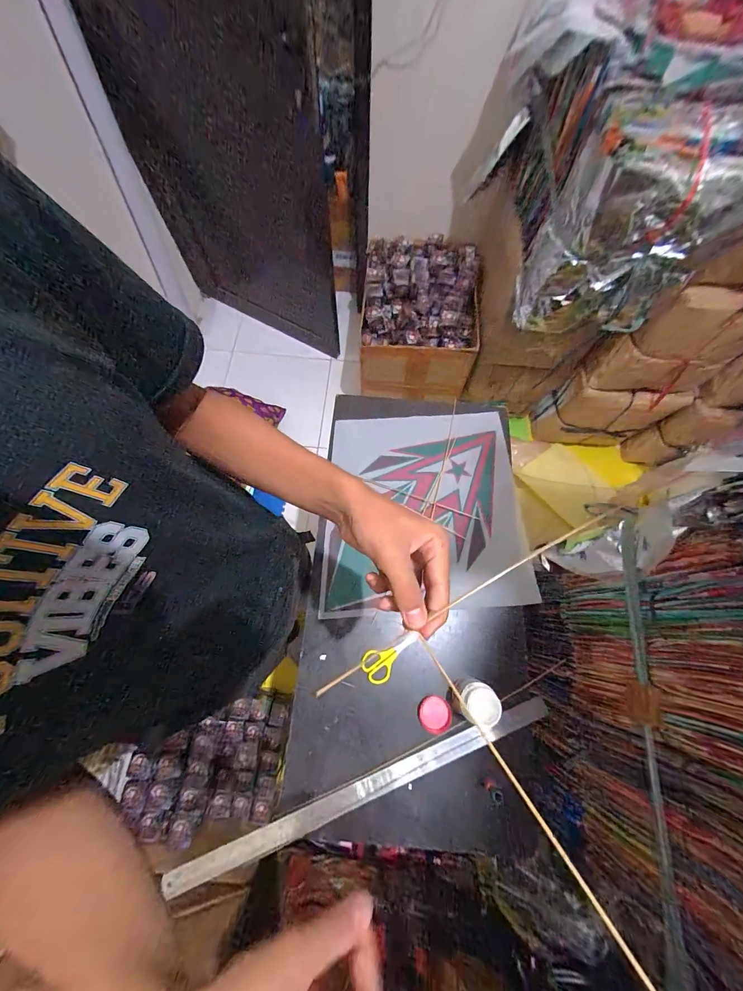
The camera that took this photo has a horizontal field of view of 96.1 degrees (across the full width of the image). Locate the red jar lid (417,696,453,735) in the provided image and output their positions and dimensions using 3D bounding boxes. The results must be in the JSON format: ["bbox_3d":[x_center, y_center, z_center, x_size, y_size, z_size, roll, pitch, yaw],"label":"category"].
[{"bbox_3d":[0.105,0.362,0.553,0.053,0.011,0.054,1,71,-2],"label":"red jar lid"}]

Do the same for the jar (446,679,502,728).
[{"bbox_3d":[0.162,0.329,0.534,0.062,0.071,0.060,1,71,-2],"label":"jar"}]

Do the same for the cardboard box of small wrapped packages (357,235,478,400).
[{"bbox_3d":[0.179,-0.697,1.354,0.423,0.298,0.607,3,71,-1],"label":"cardboard box of small wrapped packages"}]

